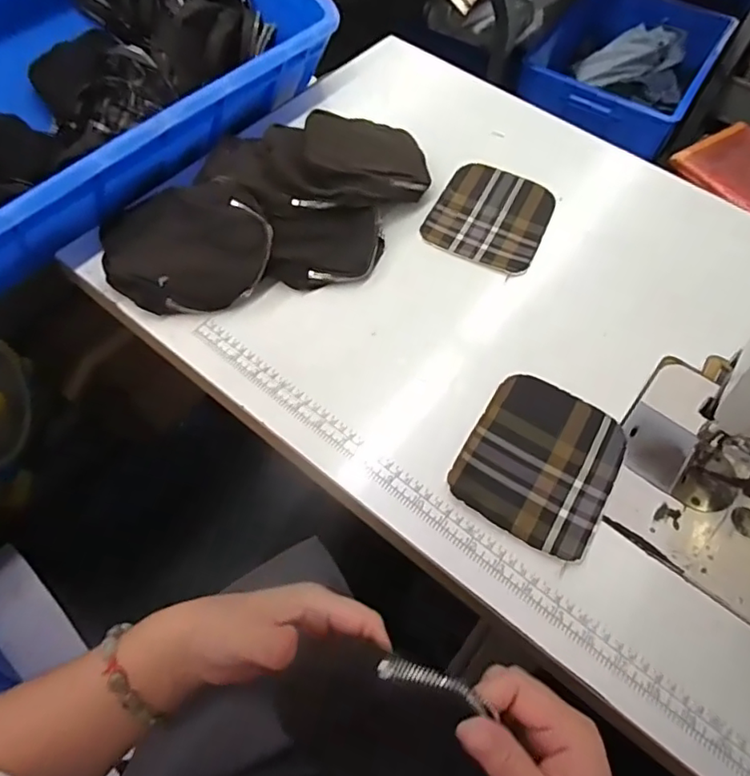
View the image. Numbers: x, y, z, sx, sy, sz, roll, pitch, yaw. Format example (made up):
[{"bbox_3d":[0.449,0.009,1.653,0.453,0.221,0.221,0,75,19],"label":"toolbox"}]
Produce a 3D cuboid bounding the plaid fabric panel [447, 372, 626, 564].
[{"bbox_3d":[0.139,0.059,0.472,0.119,0.009,0.140,28,61,13],"label":"plaid fabric panel"}]

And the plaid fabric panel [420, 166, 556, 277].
[{"bbox_3d":[0.127,-0.188,0.614,0.117,0.006,0.145,24,62,11],"label":"plaid fabric panel"}]

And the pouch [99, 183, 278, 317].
[{"bbox_3d":[-0.179,-0.134,0.539,0.153,0.046,0.119,-10,61,-9],"label":"pouch"}]

